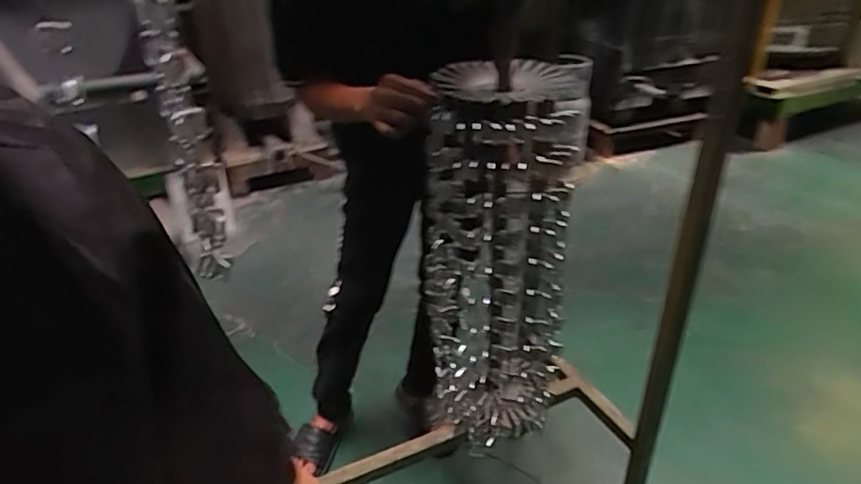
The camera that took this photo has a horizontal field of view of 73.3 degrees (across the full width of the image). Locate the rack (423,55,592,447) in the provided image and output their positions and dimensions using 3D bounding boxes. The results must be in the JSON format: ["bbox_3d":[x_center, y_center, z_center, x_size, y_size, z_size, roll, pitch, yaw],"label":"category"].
[{"bbox_3d":[0.105,0.033,0.963,0.210,0.599,0.205,-2,29,1],"label":"rack"}]

